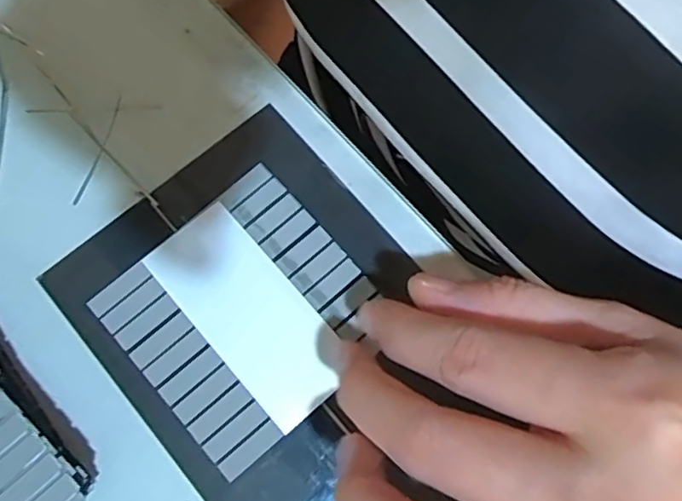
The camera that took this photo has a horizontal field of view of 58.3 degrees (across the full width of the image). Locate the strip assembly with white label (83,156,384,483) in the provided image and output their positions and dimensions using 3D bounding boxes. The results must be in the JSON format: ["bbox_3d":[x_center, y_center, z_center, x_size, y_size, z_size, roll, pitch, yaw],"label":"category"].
[{"bbox_3d":[-0.033,0.022,0.213,0.079,0.004,0.077,-41,81,-10],"label":"strip assembly with white label"}]

